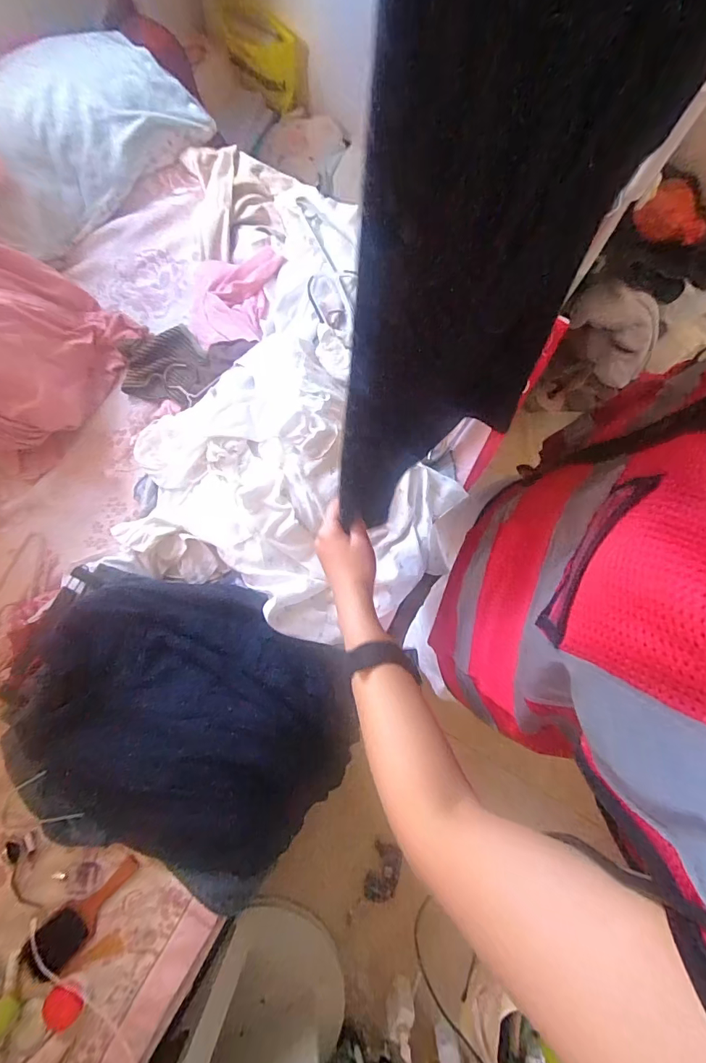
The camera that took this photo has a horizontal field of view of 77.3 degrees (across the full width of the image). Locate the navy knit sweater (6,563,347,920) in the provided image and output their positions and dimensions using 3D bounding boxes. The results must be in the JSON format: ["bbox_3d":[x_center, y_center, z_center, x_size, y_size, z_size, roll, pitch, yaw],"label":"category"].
[{"bbox_3d":[-0.326,0.367,0.866,0.607,0.151,0.516,20,80,4],"label":"navy knit sweater"}]

